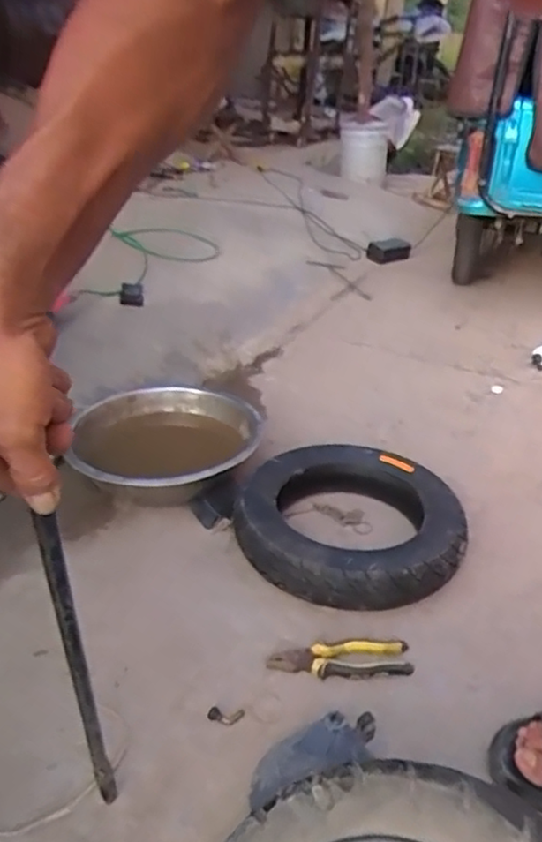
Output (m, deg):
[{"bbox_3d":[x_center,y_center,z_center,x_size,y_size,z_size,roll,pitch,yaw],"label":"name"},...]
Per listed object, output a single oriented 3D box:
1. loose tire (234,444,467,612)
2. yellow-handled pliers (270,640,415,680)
[{"bbox_3d":[0.135,0.171,1.071,0.348,0.085,0.347,2,29,-1],"label":"loose tire"},{"bbox_3d":[0.093,0.326,0.866,0.188,0.017,0.058,3,29,0],"label":"yellow-handled pliers"}]

